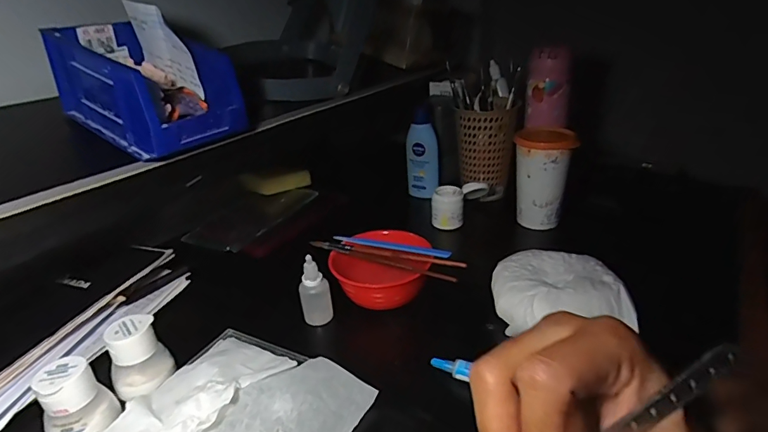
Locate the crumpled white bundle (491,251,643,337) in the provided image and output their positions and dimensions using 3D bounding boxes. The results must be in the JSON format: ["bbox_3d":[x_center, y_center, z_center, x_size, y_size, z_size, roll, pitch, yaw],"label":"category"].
[{"bbox_3d":[0.169,0.074,0.447,0.111,0.040,0.102,-2,27,1],"label":"crumpled white bundle"}]

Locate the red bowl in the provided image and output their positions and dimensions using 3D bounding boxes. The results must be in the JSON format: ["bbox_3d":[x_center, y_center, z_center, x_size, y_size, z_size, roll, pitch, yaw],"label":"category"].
[{"bbox_3d":[-0.004,0.059,0.485,0.109,0.051,0.092,5,28,14],"label":"red bowl"}]

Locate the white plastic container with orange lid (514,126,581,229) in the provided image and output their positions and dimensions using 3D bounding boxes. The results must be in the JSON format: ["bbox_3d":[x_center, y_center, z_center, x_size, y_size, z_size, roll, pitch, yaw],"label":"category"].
[{"bbox_3d":[0.208,-0.049,0.592,0.069,0.121,0.069,4,28,13],"label":"white plastic container with orange lid"}]

